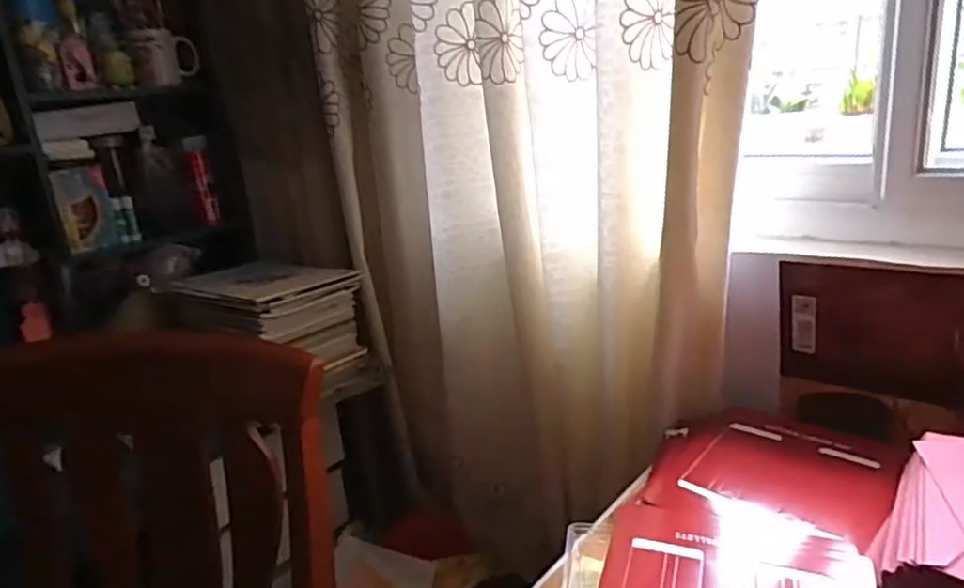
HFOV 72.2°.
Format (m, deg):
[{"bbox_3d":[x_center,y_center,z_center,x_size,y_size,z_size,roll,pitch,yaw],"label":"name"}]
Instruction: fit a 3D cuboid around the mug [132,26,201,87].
[{"bbox_3d":[-0.575,-0.433,1.207,0.098,0.095,0.065,-9,18,-12],"label":"mug"}]

